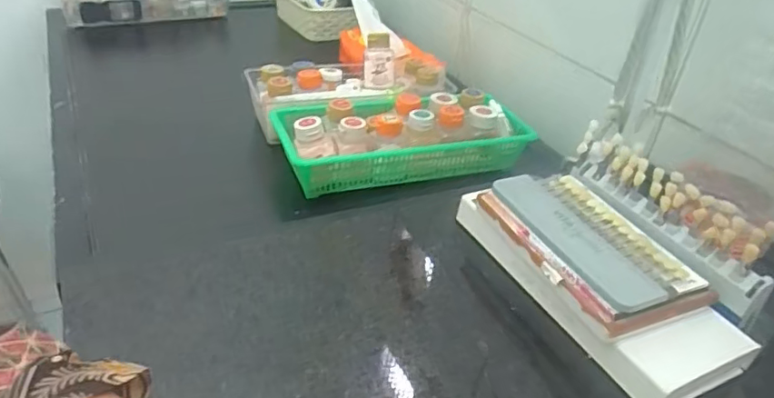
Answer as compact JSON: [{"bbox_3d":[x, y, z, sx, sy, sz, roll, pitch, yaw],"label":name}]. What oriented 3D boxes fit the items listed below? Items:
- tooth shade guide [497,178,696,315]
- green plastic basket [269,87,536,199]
[{"bbox_3d":[0.144,0.024,0.417,0.061,0.016,0.147,-12,36,-24],"label":"tooth shade guide"},{"bbox_3d":[0.017,-0.079,0.691,0.296,0.071,0.141,-8,36,-20],"label":"green plastic basket"}]

